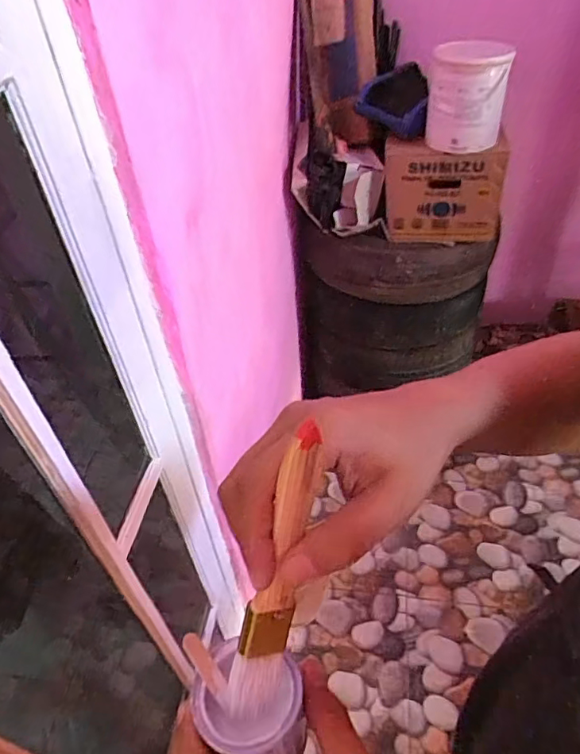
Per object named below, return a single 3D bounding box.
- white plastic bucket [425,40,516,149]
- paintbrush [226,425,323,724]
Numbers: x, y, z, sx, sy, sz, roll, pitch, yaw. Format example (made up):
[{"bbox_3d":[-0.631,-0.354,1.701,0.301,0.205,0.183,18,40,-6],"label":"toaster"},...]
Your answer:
[{"bbox_3d":[0.423,-0.677,1.261,0.173,0.209,0.195,4,45,10],"label":"white plastic bucket"},{"bbox_3d":[-0.007,0.098,0.246,0.019,0.160,0.018,21,19,25],"label":"paintbrush"}]

